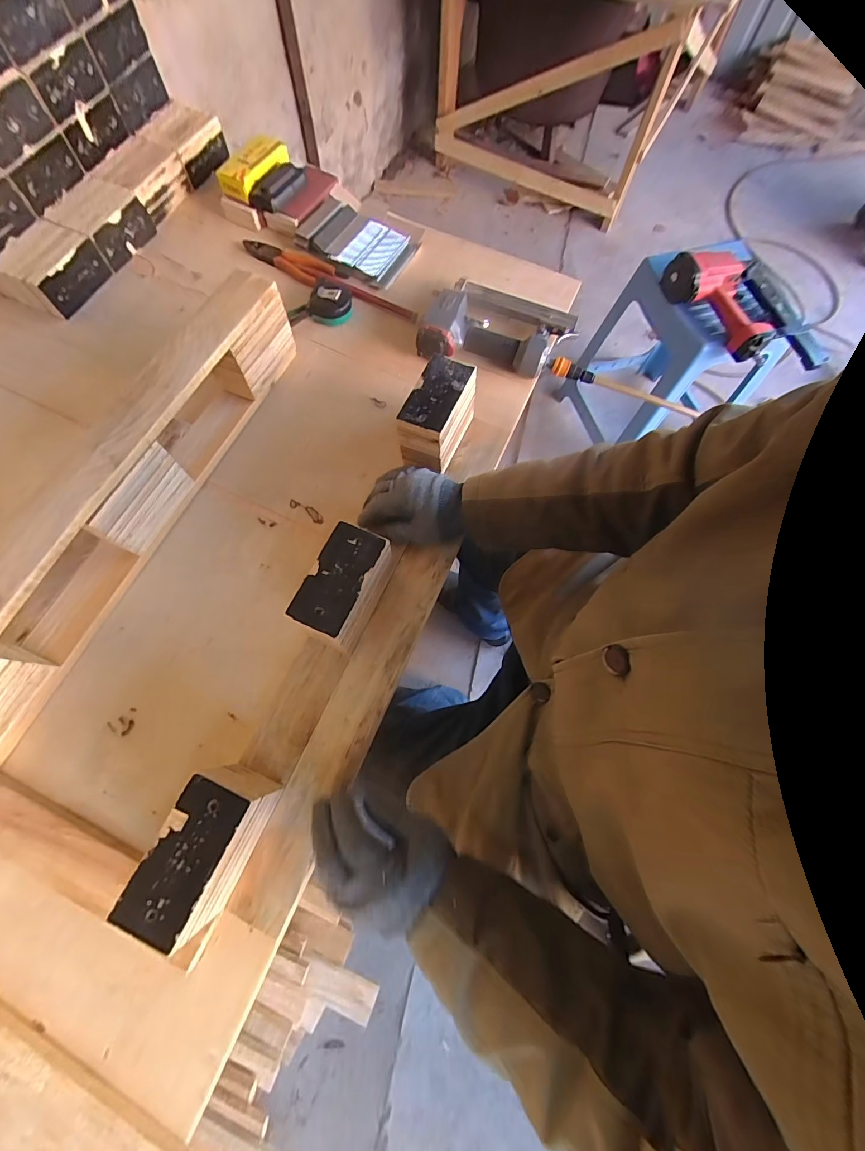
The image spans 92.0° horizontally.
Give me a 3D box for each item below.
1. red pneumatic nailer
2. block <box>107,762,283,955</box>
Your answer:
[{"bbox_3d":[0.718,-0.612,0.936,0.376,0.087,0.238,43,75,13],"label":"red pneumatic nailer"},{"bbox_3d":[-0.200,0.246,0.386,0.065,0.103,0.115,21,71,6],"label":"block"}]

